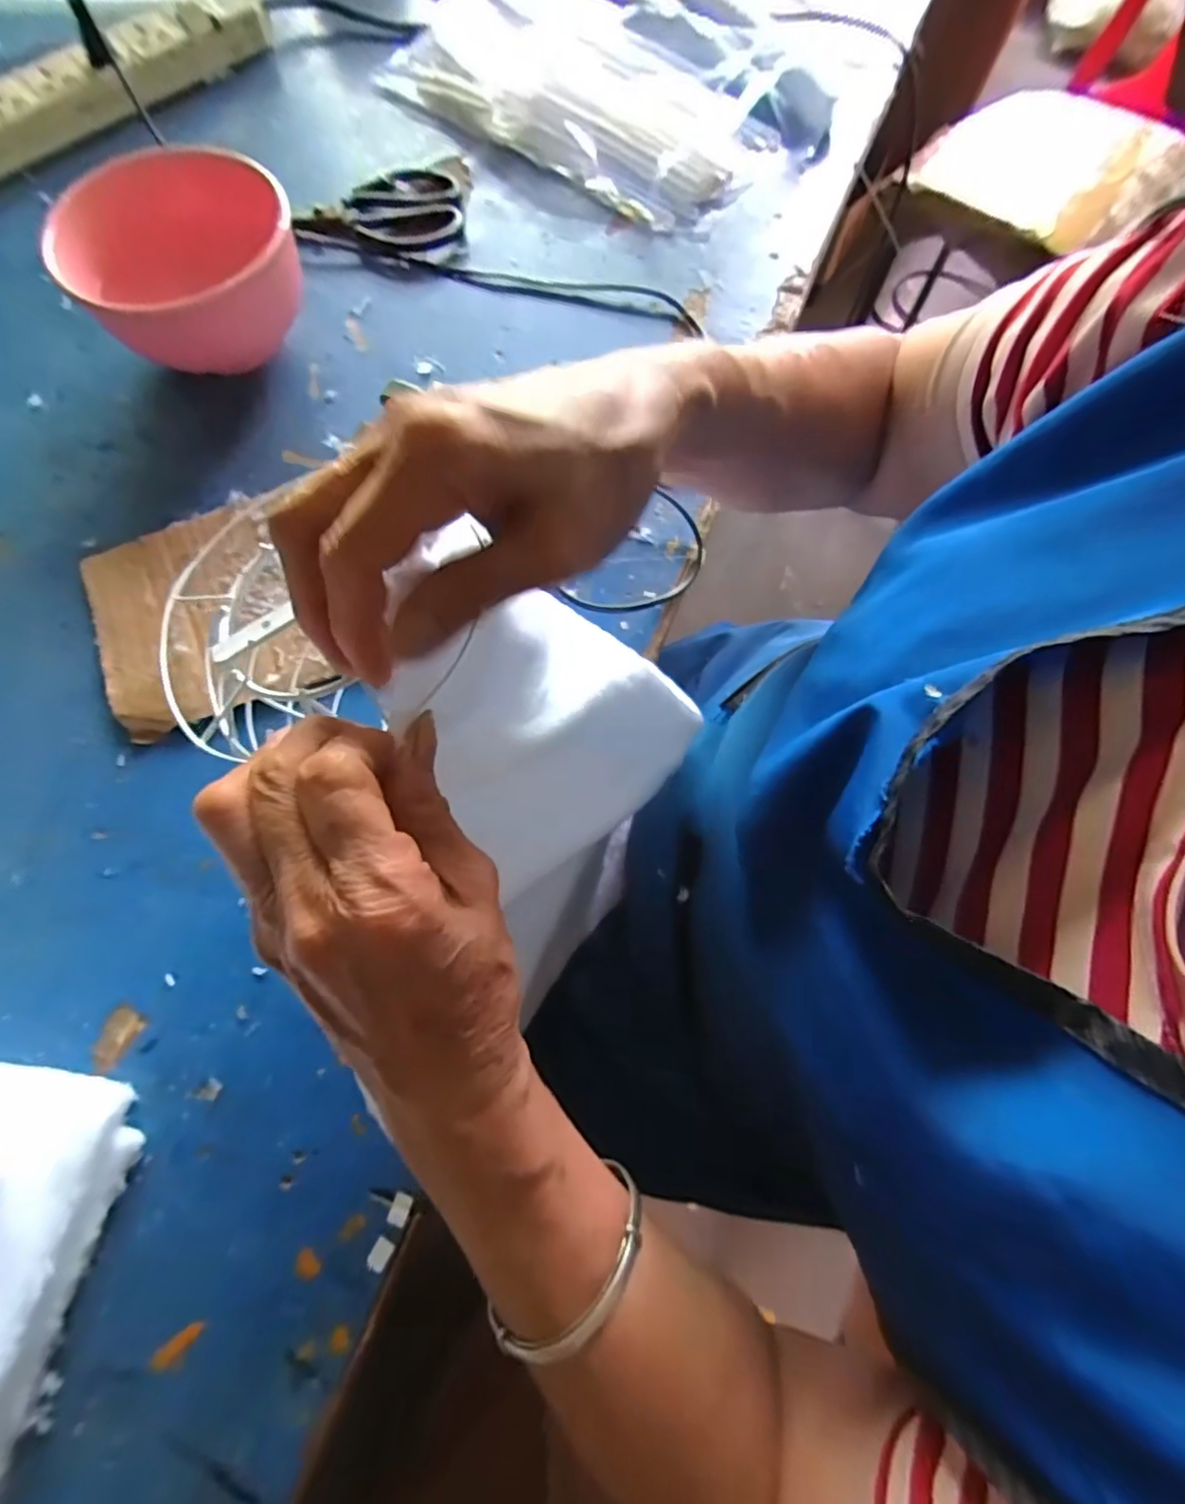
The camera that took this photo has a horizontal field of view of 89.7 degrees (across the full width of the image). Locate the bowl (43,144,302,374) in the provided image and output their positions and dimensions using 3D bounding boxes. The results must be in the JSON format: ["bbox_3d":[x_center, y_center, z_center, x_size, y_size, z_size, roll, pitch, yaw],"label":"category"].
[{"bbox_3d":[-0.269,-0.329,0.415,0.135,0.084,0.129,-10,72,-4],"label":"bowl"}]

